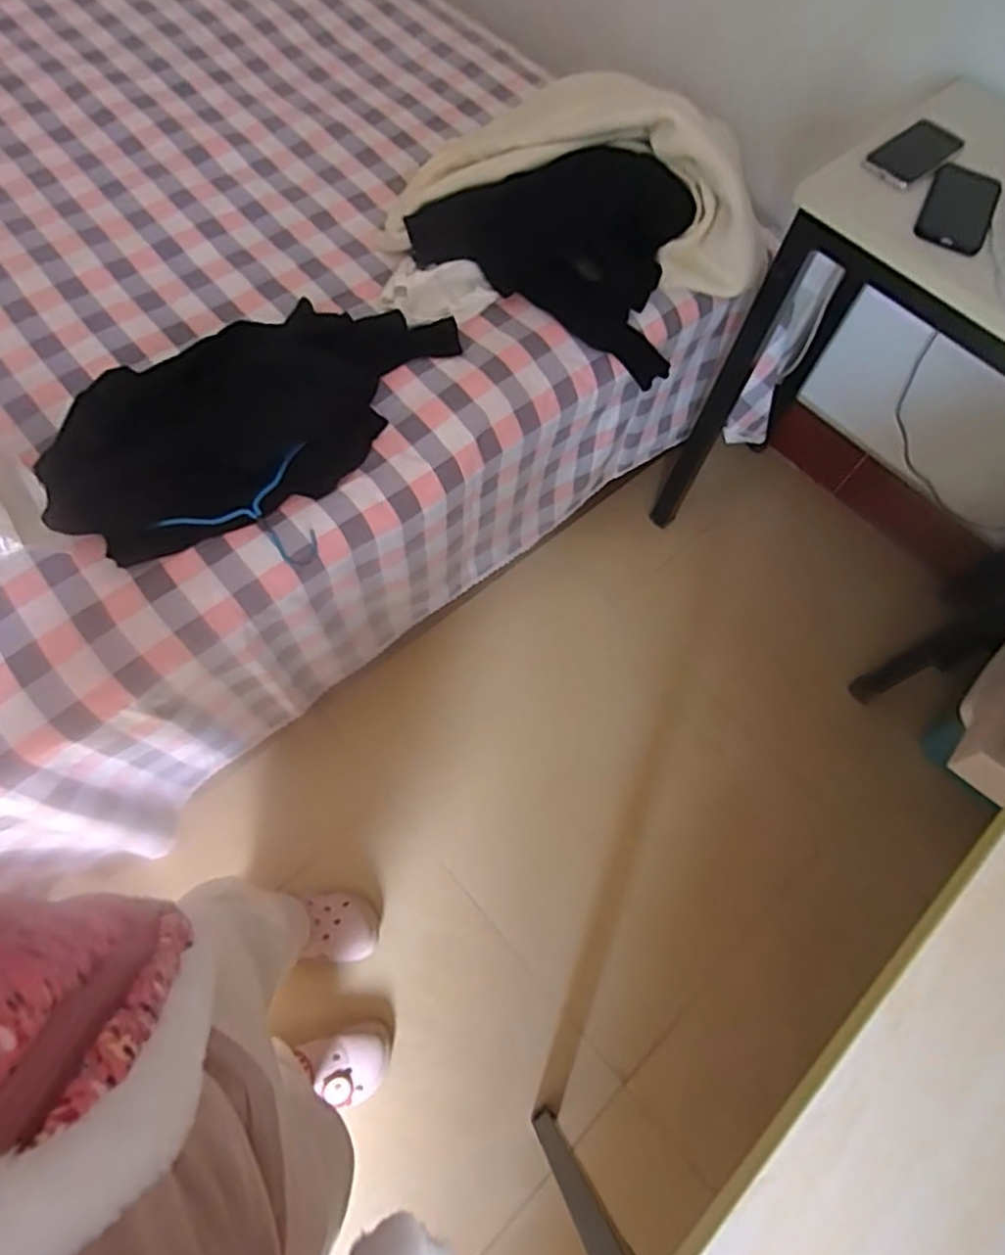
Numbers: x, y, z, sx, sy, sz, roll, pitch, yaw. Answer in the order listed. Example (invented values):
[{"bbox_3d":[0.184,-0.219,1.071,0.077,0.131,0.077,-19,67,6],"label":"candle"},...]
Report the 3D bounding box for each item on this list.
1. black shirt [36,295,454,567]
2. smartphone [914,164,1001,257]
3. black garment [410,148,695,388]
[{"bbox_3d":[-0.313,-0.286,0.871,0.272,0.075,0.536,33,68,11],"label":"black shirt"},{"bbox_3d":[0.552,-0.508,0.818,0.080,0.012,0.145,28,64,2],"label":"smartphone"},{"bbox_3d":[0.093,-0.578,1.010,0.423,0.199,0.211,23,64,0],"label":"black garment"}]

